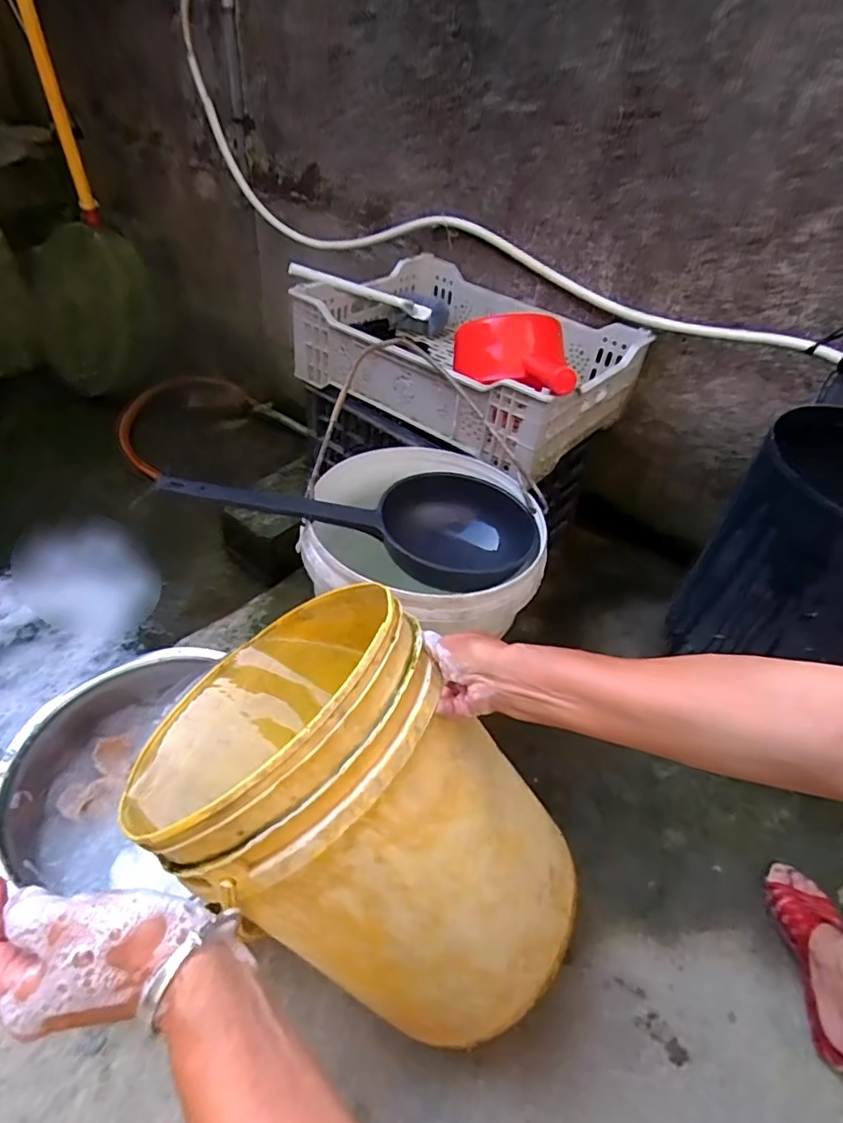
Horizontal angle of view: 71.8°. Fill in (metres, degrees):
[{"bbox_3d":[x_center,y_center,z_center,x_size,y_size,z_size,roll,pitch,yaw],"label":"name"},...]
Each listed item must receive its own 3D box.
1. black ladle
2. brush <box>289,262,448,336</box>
[{"bbox_3d":[-0.072,-0.052,0.730,0.438,0.098,0.218,4,38,-25],"label":"black ladle"},{"bbox_3d":[-0.092,-0.527,1.152,0.351,0.058,0.069,-1,37,-39],"label":"brush"}]

